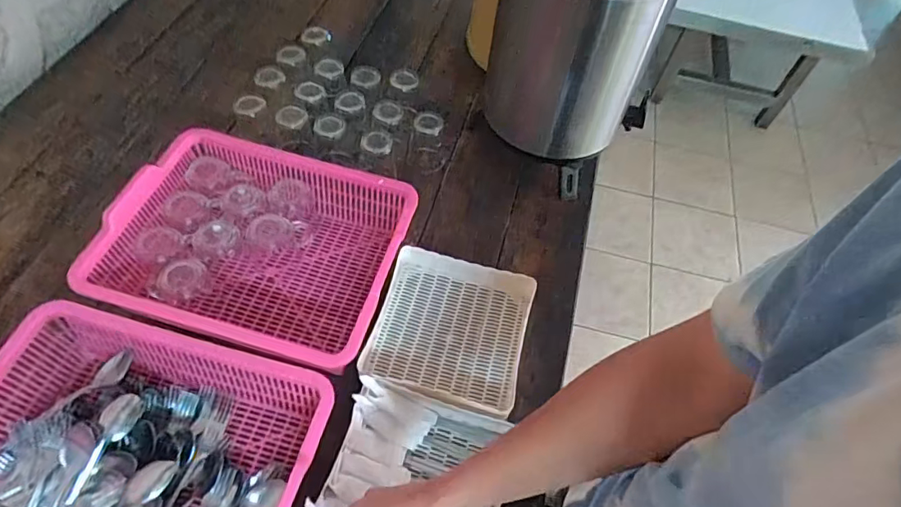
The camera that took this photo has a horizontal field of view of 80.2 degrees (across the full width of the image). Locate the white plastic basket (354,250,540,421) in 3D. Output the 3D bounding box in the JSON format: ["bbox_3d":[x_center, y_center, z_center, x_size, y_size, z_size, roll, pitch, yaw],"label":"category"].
[{"bbox_3d":[-0.002,0.114,0.771,0.213,0.058,0.213,14,56,4],"label":"white plastic basket"}]

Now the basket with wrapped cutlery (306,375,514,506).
[{"bbox_3d":[-0.040,0.279,0.646,0.208,0.073,0.212,16,56,6],"label":"basket with wrapped cutlery"}]

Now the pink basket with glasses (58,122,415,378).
[{"bbox_3d":[-0.271,0.000,0.778,0.384,0.120,0.302,14,56,4],"label":"pink basket with glasses"}]

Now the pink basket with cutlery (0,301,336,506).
[{"bbox_3d":[-0.359,0.249,0.605,0.385,0.112,0.305,15,56,5],"label":"pink basket with cutlery"}]

